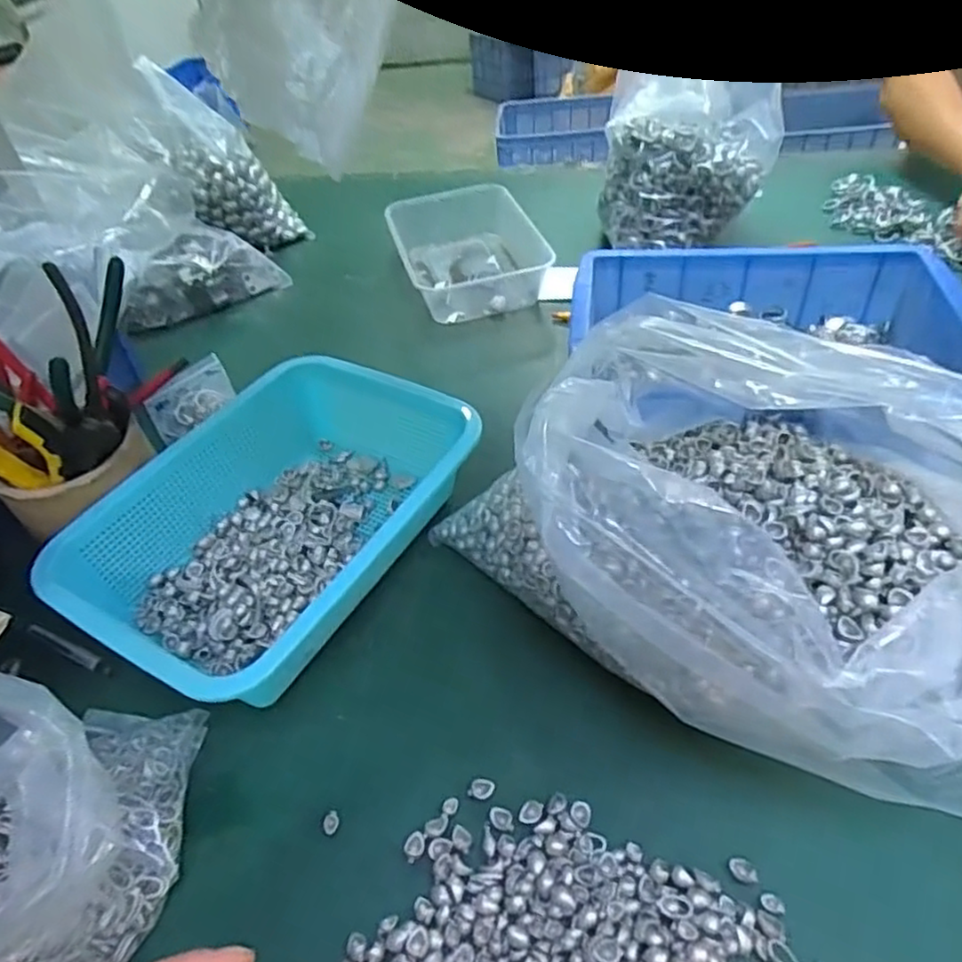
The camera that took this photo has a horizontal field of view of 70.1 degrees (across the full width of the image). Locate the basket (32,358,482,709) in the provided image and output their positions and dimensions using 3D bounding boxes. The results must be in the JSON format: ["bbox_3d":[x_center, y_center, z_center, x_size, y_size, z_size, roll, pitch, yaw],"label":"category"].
[{"bbox_3d":[-0.140,0.032,0.490,0.196,0.080,0.263,21,51,26],"label":"basket"}]

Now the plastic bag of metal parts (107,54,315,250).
[{"bbox_3d":[-0.293,-0.346,0.786,0.080,0.233,0.074,-39,45,11],"label":"plastic bag of metal parts"}]

